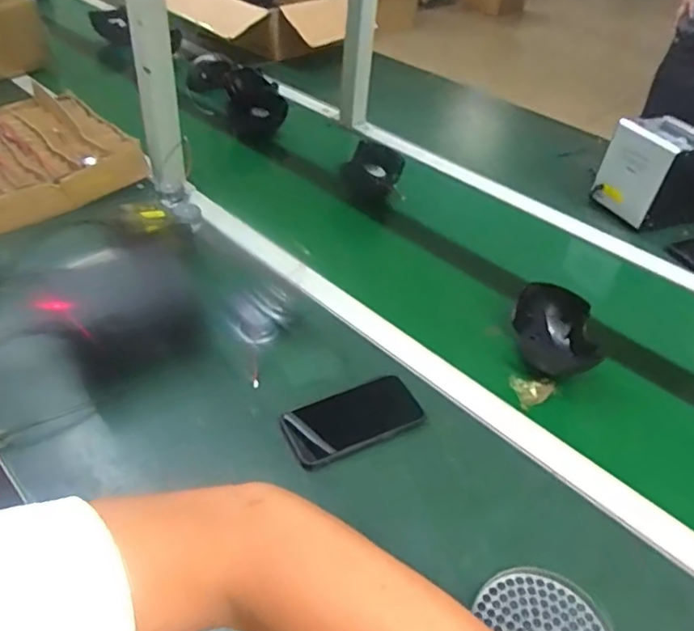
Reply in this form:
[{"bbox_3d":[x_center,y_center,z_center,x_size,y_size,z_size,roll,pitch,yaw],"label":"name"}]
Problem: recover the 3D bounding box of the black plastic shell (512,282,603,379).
[{"bbox_3d":[0.254,0.018,0.709,0.097,0.061,0.104,17,42,14],"label":"black plastic shell"}]

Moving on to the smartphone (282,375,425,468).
[{"bbox_3d":[0.007,0.109,0.619,0.139,0.005,0.071,-19,50,-14],"label":"smartphone"}]

